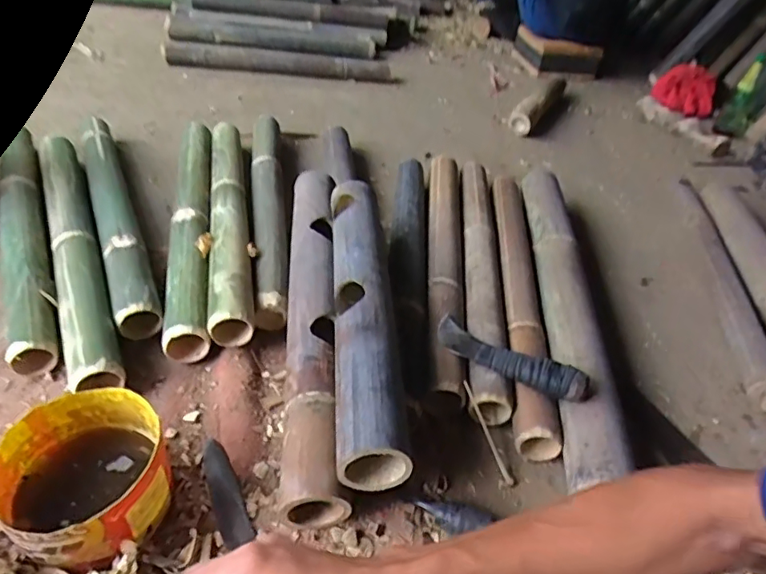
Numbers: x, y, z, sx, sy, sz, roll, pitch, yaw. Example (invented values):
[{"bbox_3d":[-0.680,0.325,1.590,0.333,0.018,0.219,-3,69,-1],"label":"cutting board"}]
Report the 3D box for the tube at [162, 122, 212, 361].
[{"bbox_3d":[-0.325,-0.120,0.917,0.055,0.055,0.595,-4,43,-14],"label":"tube"}]

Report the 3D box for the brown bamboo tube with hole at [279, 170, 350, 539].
[{"bbox_3d":[-0.100,0.028,0.773,0.071,0.093,0.605,1,41,-8],"label":"brown bamboo tube with hole"}]

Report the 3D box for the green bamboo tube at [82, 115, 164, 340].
[{"bbox_3d":[-0.462,-0.139,0.928,0.066,0.064,0.637,-14,45,-24],"label":"green bamboo tube"}]

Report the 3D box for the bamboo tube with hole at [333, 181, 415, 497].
[{"bbox_3d":[-0.025,0.019,0.711,0.079,0.073,0.485,3,40,-8],"label":"bamboo tube with hole"}]

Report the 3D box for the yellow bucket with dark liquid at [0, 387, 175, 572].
[{"bbox_3d":[-0.292,0.189,0.543,0.154,0.086,0.141,5,41,-4],"label":"yellow bucket with dark liquid"}]

